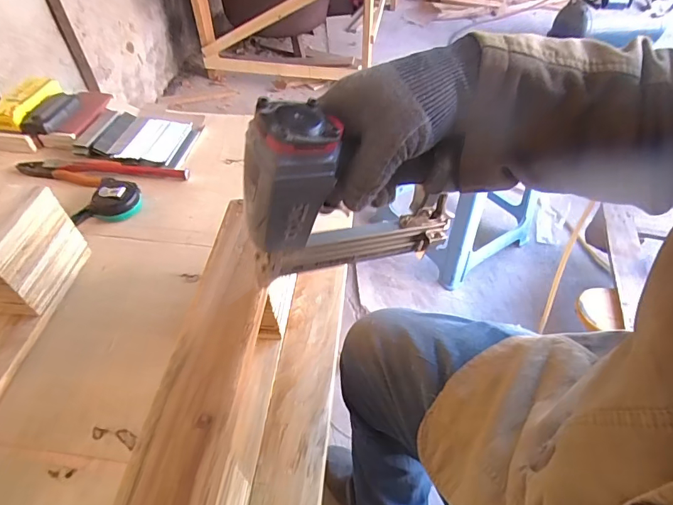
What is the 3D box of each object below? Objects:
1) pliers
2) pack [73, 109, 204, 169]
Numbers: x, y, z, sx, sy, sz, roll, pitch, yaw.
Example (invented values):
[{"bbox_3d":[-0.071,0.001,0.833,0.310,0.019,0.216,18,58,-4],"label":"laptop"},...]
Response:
[{"bbox_3d":[-0.384,-0.129,0.712,0.281,0.024,0.052,5,48,6],"label":"pliers"},{"bbox_3d":[-0.341,-0.200,0.759,0.180,0.041,0.127,8,49,8],"label":"pack"}]

